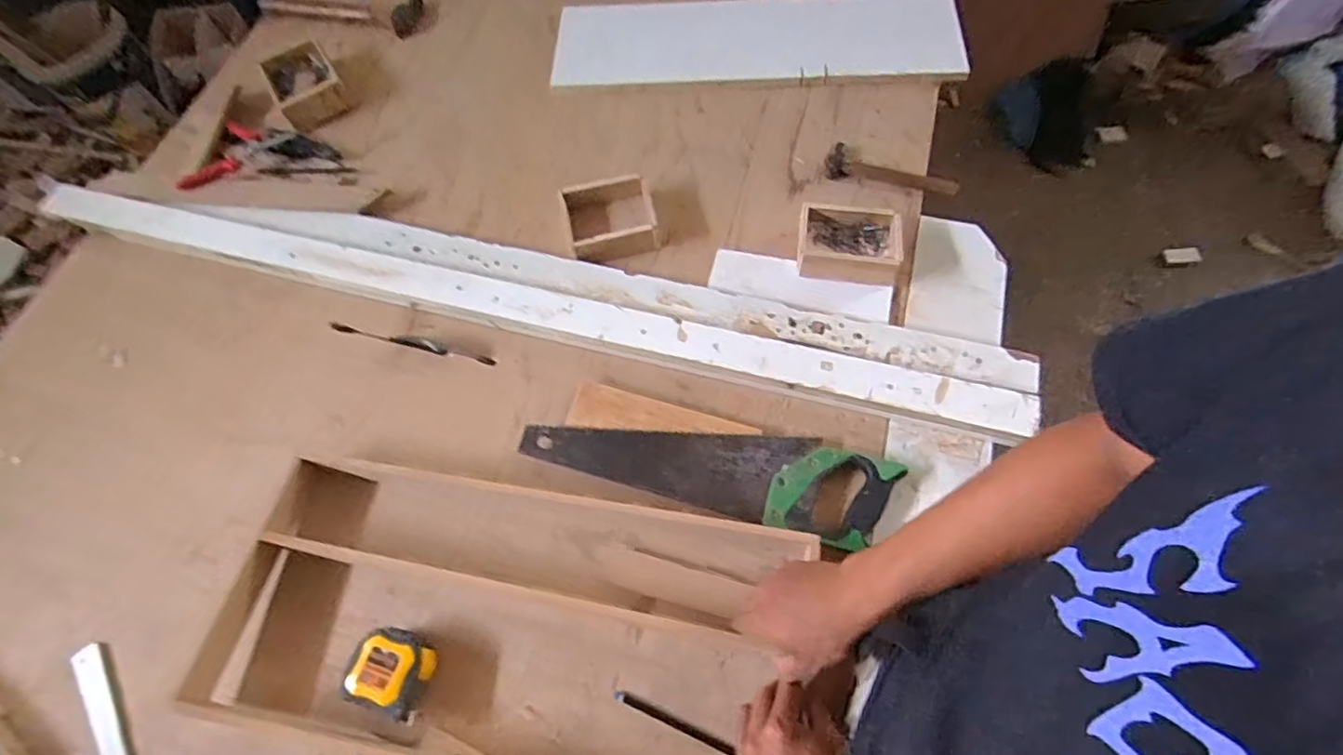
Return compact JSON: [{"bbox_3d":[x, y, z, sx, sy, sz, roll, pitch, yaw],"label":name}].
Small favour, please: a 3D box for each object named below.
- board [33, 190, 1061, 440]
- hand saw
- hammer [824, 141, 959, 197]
[{"bbox_3d":[-0.223,-0.129,0.823,1.331,0.022,0.122,13,57,9],"label":"board"},{"bbox_3d":[0.039,0.096,0.714,0.420,0.021,0.113,15,66,9],"label":"hand saw"},{"bbox_3d":[0.316,-0.299,0.872,0.183,0.027,0.050,15,66,10],"label":"hammer"}]

